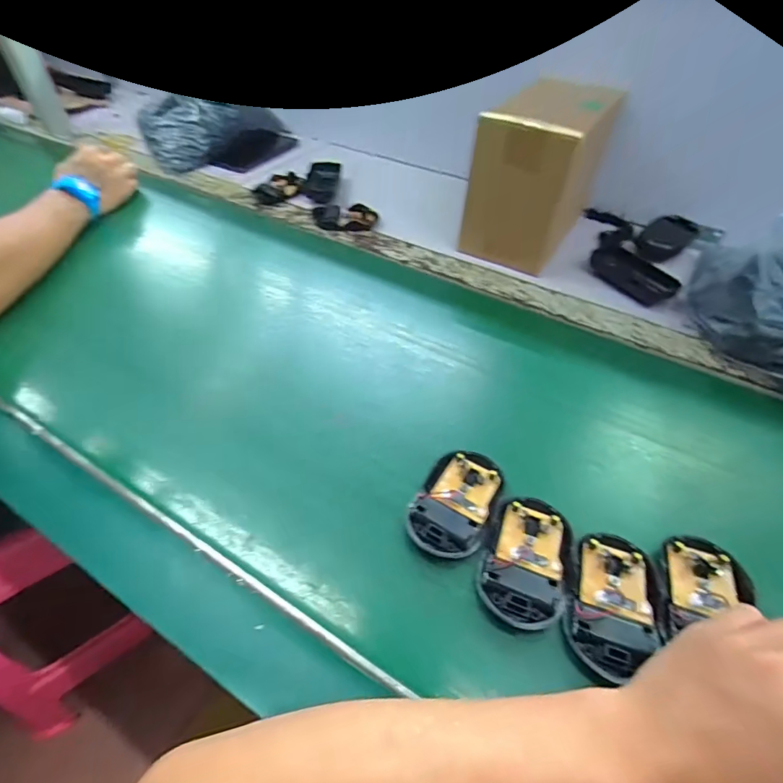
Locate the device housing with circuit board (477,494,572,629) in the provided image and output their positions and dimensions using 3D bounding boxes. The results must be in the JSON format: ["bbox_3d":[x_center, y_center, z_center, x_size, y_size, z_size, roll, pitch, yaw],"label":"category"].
[{"bbox_3d":[0.097,0.118,0.325,0.055,0.015,0.094,22,53,16],"label":"device housing with circuit board"}]

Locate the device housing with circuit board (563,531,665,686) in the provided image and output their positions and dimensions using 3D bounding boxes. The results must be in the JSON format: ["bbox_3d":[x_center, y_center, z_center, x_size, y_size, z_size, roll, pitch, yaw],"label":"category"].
[{"bbox_3d":[0.151,0.142,0.304,0.056,0.014,0.096,20,52,14],"label":"device housing with circuit board"}]

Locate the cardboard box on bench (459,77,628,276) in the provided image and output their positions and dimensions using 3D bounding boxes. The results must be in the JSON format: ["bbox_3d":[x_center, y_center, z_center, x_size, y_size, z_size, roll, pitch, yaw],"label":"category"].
[{"bbox_3d":[0.181,-0.274,0.562,0.115,0.169,0.174,29,55,20],"label":"cardboard box on bench"}]

